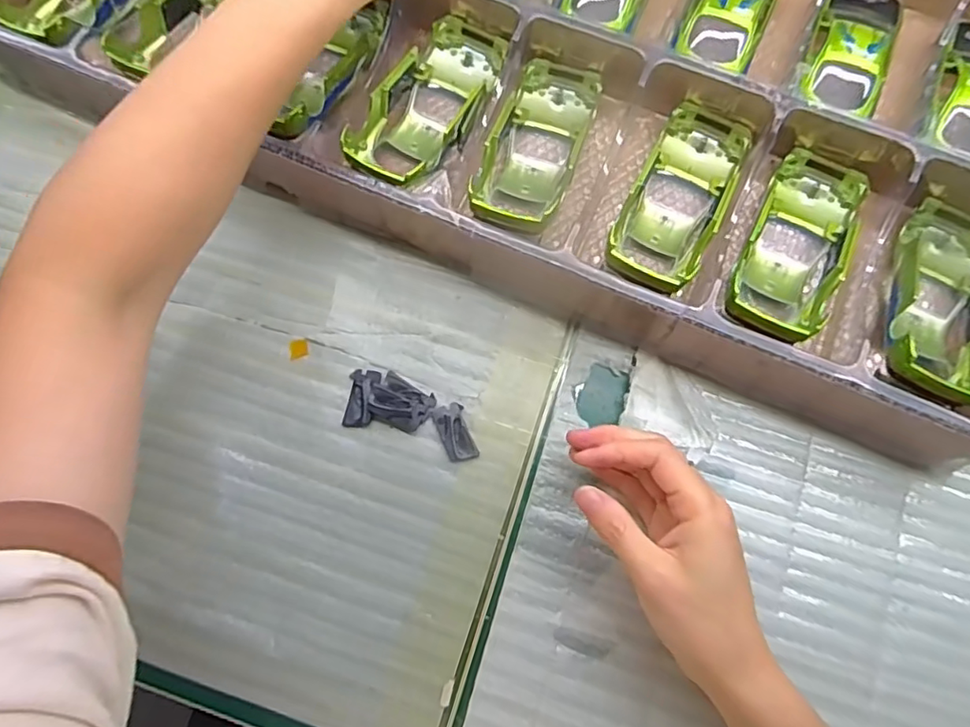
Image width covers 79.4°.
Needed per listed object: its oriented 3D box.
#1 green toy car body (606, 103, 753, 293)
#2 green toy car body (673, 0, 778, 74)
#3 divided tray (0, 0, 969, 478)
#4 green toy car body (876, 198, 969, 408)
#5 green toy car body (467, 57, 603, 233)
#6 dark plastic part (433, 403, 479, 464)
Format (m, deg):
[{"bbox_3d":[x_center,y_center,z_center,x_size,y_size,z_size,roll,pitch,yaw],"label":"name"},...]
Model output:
[{"bbox_3d":[0.117,-0.098,0.349,0.057,0.041,0.133,27,78,7],"label":"green toy car body"},{"bbox_3d":[0.162,-0.236,0.384,0.049,0.030,0.106,23,77,6],"label":"green toy car body"},{"bbox_3d":[0.037,-0.289,0.396,0.695,0.049,0.484,23,77,6],"label":"divided tray"},{"bbox_3d":[0.258,-0.038,0.328,0.061,0.055,0.135,27,78,7],"label":"green toy car body"},{"bbox_3d":[0.032,-0.137,0.363,0.051,0.033,0.120,20,77,5],"label":"green toy car body"},{"bbox_3d":[-0.017,0.040,0.339,0.018,0.004,0.033,-19,77,-4],"label":"dark plastic part"}]

